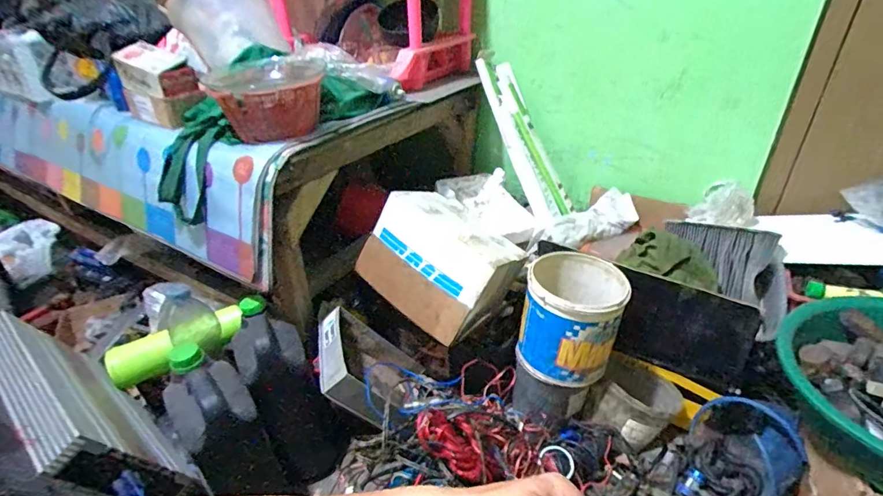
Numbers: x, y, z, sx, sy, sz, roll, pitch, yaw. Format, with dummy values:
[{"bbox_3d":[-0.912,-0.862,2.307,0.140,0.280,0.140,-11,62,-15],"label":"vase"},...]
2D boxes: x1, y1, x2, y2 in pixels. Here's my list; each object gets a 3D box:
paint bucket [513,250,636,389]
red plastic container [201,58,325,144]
[{"bbox_3d":[0.252,0.134,0.871,0.177,0.179,0.185,14,35,25],"label":"paint bucket"},{"bbox_3d":[-0.311,-0.268,0.815,0.190,0.105,0.202,-13,33,-17],"label":"red plastic container"}]

